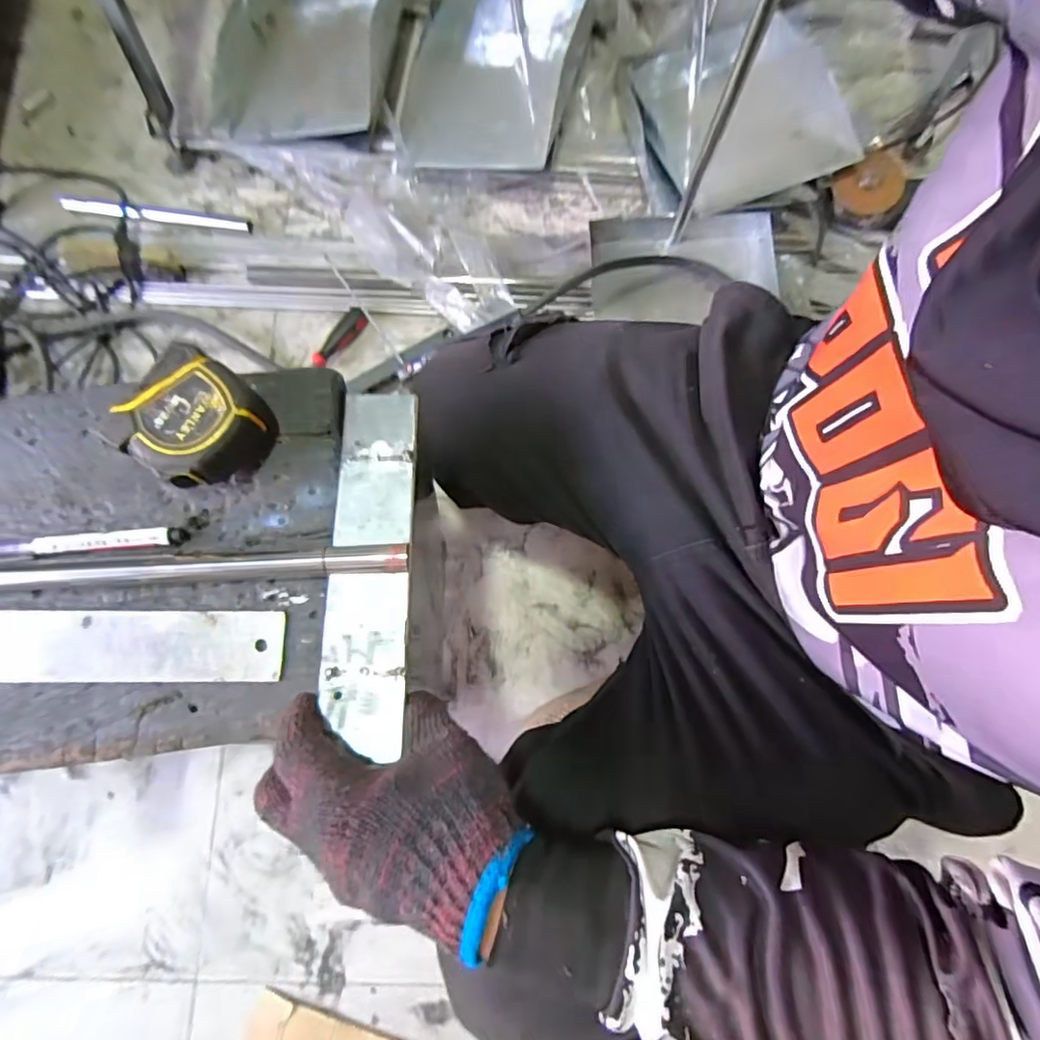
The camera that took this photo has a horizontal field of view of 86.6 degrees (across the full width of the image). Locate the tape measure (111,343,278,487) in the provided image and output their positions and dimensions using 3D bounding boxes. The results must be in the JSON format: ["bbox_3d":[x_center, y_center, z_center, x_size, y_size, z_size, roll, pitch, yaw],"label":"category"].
[{"bbox_3d":[-0.208,-0.062,0.360,0.070,0.043,0.074,35,79,7],"label":"tape measure"}]

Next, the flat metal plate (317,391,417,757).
[{"bbox_3d":[-0.097,0.020,0.355,0.051,0.006,0.237,-2,69,-1],"label":"flat metal plate"}]

